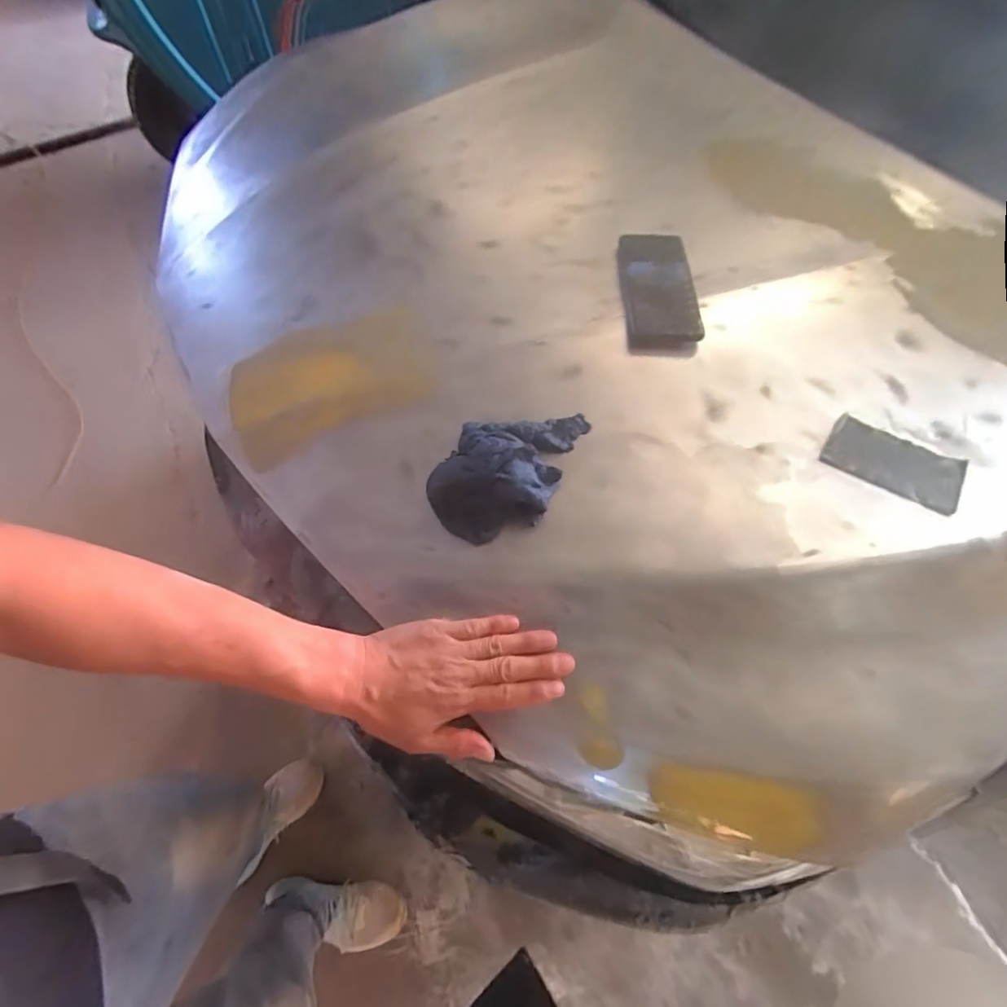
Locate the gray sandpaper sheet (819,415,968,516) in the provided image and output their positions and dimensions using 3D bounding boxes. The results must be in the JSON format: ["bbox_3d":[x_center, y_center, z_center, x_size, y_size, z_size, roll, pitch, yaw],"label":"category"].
[{"bbox_3d":[0.373,-0.039,0.491,0.119,0.005,0.067,27,64,16],"label":"gray sandpaper sheet"}]

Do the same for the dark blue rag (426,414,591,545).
[{"bbox_3d":[0.000,-0.042,0.488,0.107,0.053,0.156,23,63,13],"label":"dark blue rag"}]

